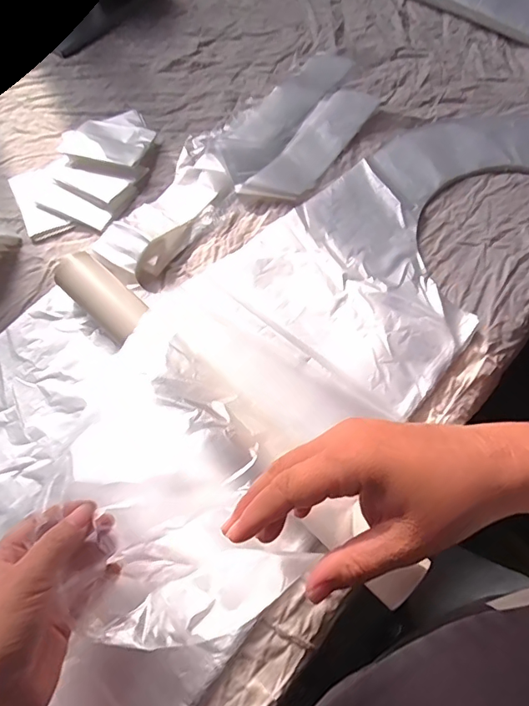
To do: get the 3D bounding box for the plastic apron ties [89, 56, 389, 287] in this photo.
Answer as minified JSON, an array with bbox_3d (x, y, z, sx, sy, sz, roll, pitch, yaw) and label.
[{"bbox_3d":[-0.014,-0.199,0.491,0.123,0.017,0.362,41,73,19],"label":"plastic apron ties"}]

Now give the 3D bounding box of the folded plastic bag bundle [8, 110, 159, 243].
[{"bbox_3d":[-0.176,-0.185,0.493,0.165,0.019,0.113,-40,69,-15],"label":"folded plastic bag bundle"}]

